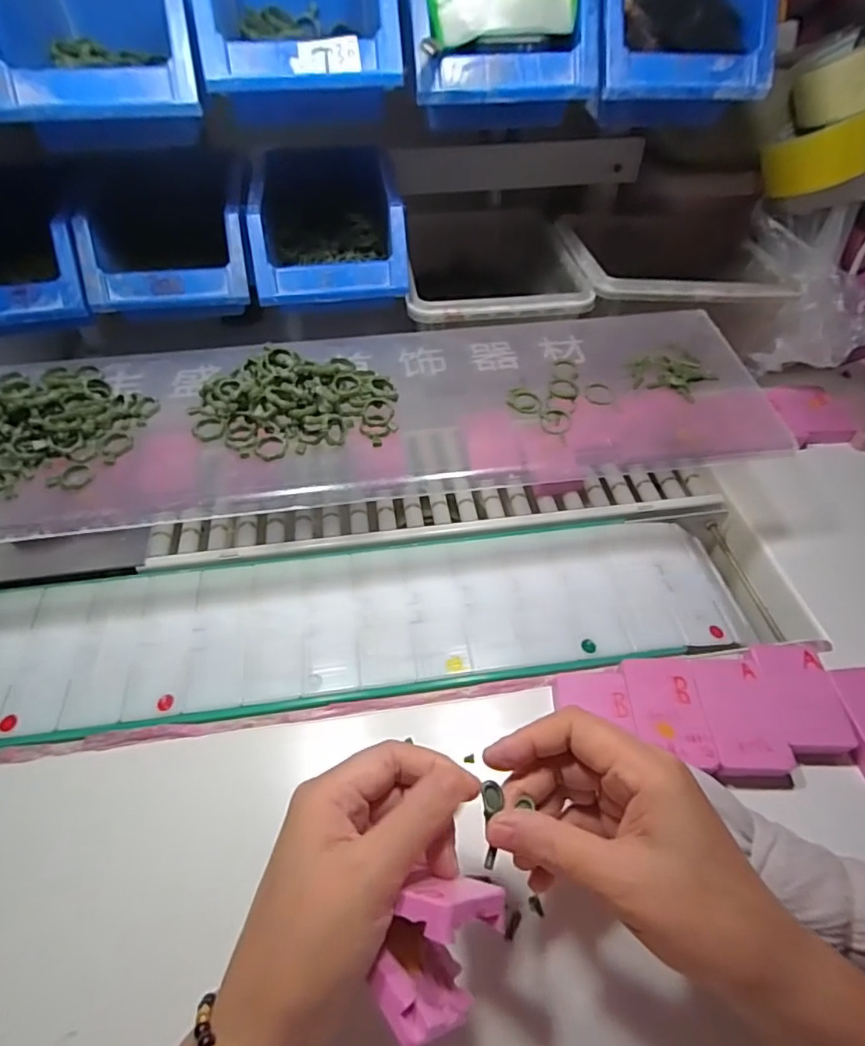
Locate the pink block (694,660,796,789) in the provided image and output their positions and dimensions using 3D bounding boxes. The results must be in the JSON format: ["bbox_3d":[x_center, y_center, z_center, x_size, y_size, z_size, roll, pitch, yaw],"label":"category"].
[{"bbox_3d":[0.193,0.128,0.361,0.049,0.027,0.076,-4,50,-5],"label":"pink block"}]

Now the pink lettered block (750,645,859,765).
[{"bbox_3d":[0.240,0.118,0.370,0.046,0.026,0.071,-1,49,-1],"label":"pink lettered block"}]

